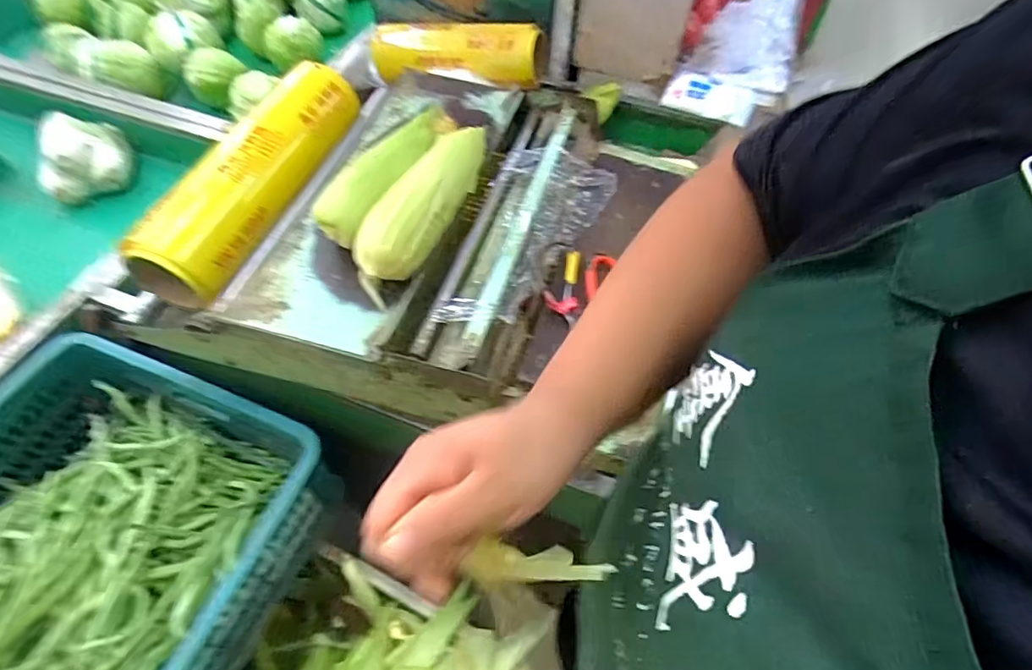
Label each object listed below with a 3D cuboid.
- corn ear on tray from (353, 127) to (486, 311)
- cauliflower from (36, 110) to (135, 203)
[{"bbox_3d":[-0.090,-0.156,0.586,0.075,0.047,0.272,20,57,12],"label":"corn ear on tray"},{"bbox_3d":[-0.780,-0.328,0.982,0.125,0.075,0.156,-11,56,-9],"label":"cauliflower"}]

